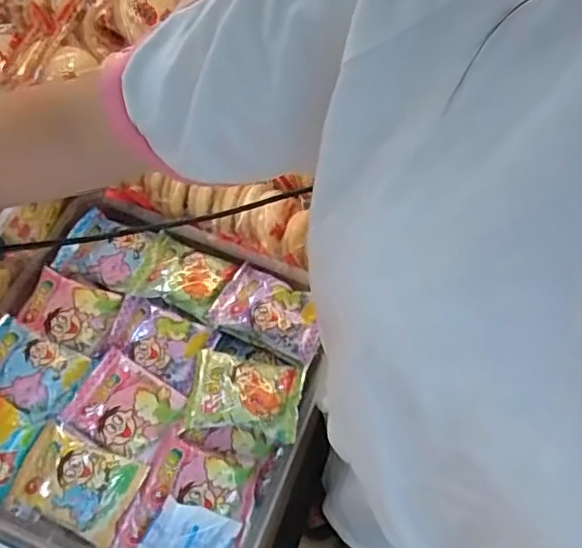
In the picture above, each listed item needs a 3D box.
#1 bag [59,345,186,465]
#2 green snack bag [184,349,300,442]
[{"bbox_3d":[-0.148,0.119,0.525,0.089,0.015,0.075,29,65,11],"label":"bag"},{"bbox_3d":[-0.040,0.105,0.529,0.095,0.030,0.078,8,63,0],"label":"green snack bag"}]

